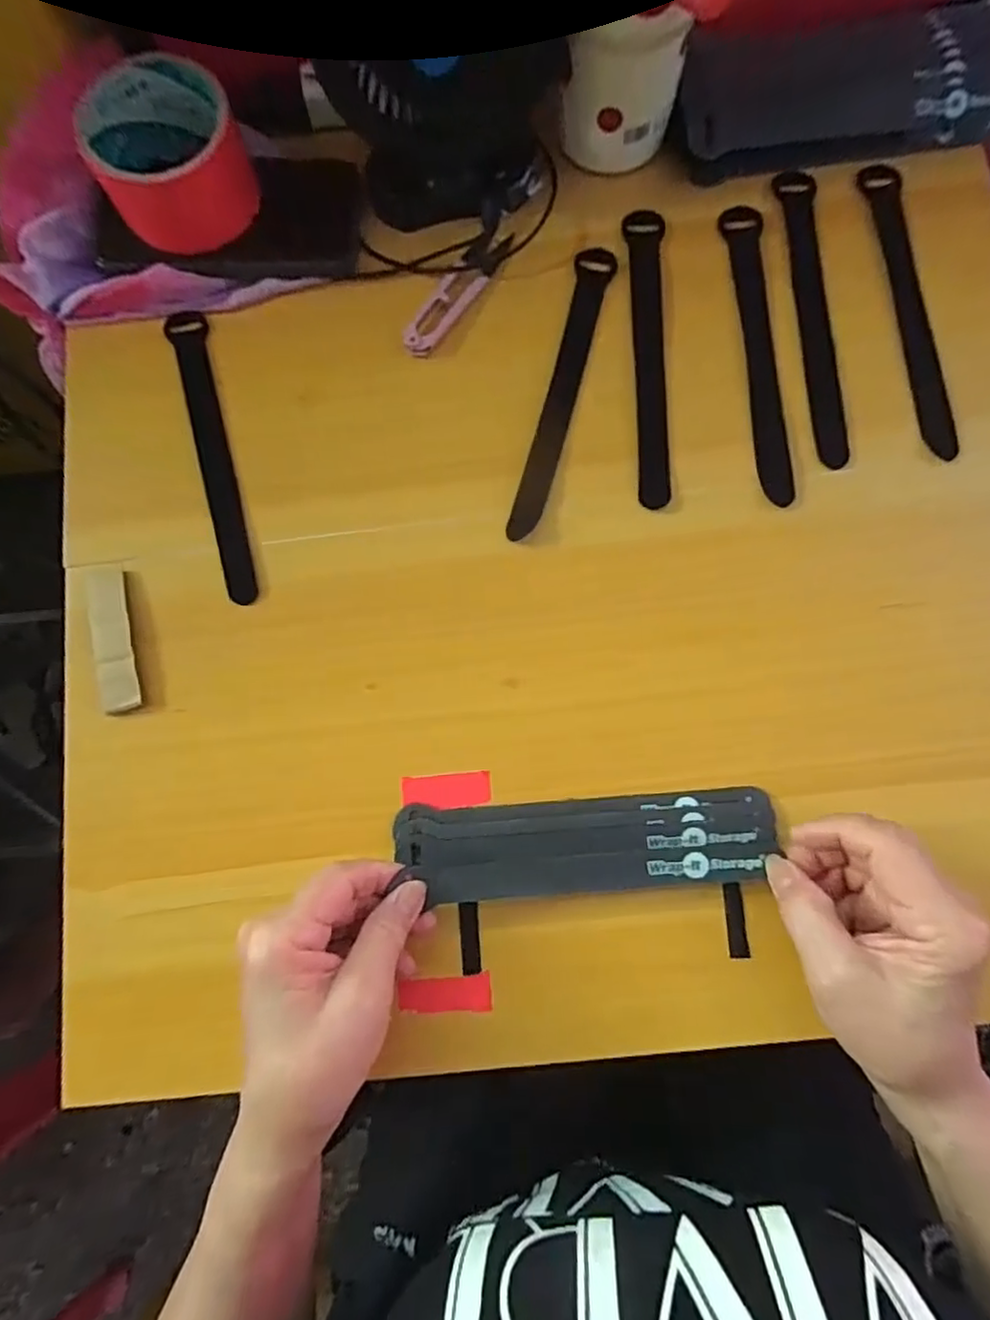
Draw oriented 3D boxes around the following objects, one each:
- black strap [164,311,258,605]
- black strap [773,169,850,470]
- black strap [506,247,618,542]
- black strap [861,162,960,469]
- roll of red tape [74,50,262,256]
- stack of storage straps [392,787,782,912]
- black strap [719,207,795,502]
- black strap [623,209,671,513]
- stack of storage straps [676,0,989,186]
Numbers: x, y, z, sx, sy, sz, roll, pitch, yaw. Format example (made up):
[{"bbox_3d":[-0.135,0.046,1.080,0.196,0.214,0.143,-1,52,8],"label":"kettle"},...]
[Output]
[{"bbox_3d":[-0.173,-0.129,0.381,0.022,0.004,0.198,-17,81,0],"label":"black strap"},{"bbox_3d":[0.192,-0.210,0.370,0.023,0.004,0.196,-4,81,2],"label":"black strap"},{"bbox_3d":[0.039,-0.163,0.370,0.022,0.004,0.191,16,82,5],"label":"black strap"},{"bbox_3d":[0.246,-0.210,0.367,0.024,0.006,0.190,-5,81,2],"label":"black strap"},{"bbox_3d":[-0.190,-0.296,0.364,0.082,0.058,0.090,-34,81,-2],"label":"roll of red tape"},{"bbox_3d":[0.047,0.099,0.328,0.194,0.016,0.049,-5,81,5],"label":"stack of storage straps"},{"bbox_3d":[0.158,-0.184,0.367,0.021,0.004,0.193,-4,81,2],"label":"black strap"},{"bbox_3d":[0.093,-0.183,0.371,0.022,0.004,0.192,-2,81,3],"label":"black strap"},{"bbox_3d":[0.212,-0.345,0.374,0.197,0.038,0.065,-9,81,2],"label":"stack of storage straps"}]

